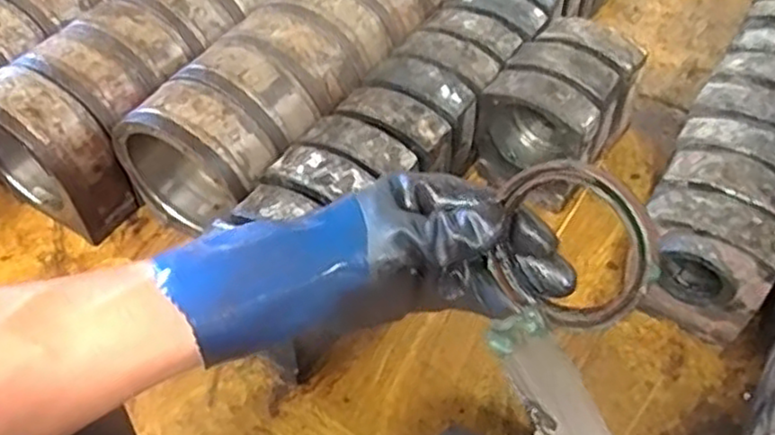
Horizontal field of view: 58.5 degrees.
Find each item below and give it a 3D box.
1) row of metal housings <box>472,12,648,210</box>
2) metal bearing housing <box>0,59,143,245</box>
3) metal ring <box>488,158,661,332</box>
[{"bbox_3d":[0.256,-0.163,1.032,0.156,0.167,0.212,30,57,25],"label":"row of metal housings"},{"bbox_3d":[-0.488,-0.107,0.980,0.191,0.186,0.104,28,57,24],"label":"metal bearing housing"},{"bbox_3d":[0.095,0.016,0.351,0.083,0.087,0.009,10,19,40],"label":"metal ring"}]

